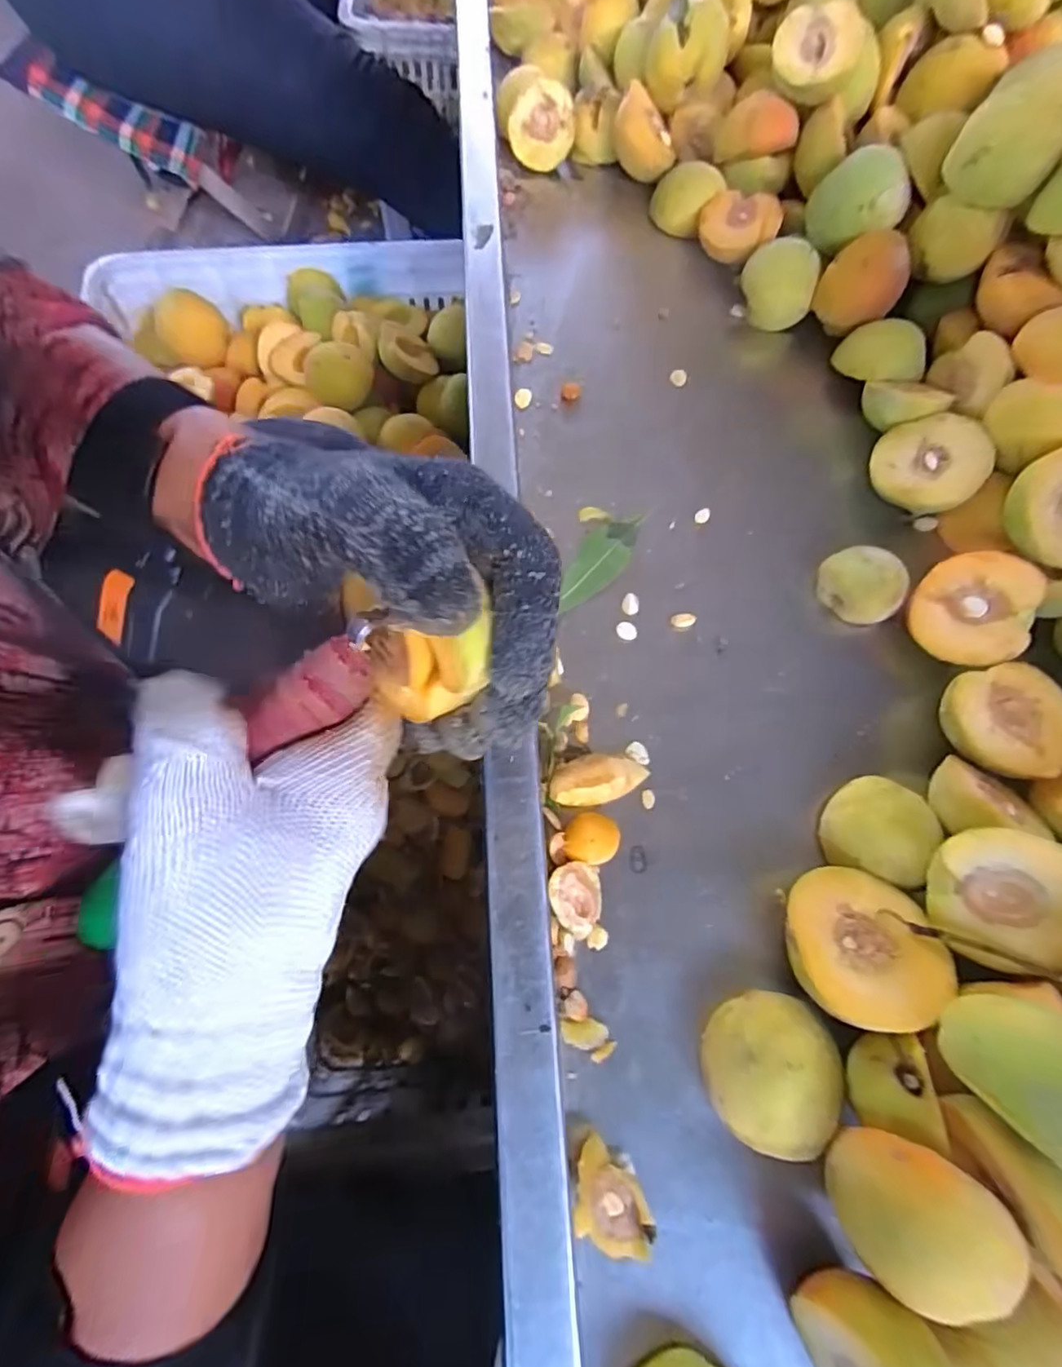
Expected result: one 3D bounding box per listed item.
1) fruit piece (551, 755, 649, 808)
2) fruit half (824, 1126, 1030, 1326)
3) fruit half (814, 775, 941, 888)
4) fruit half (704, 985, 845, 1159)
[{"bbox_3d":[0.036,0.052,0.318,0.053,0.021,0.027,-6,70,-5],"label":"fruit piece"},{"bbox_3d":[0.144,0.202,0.221,0.022,0.061,0.054,15,93,-36],"label":"fruit half"},{"bbox_3d":[0.182,0.075,0.308,0.046,0.030,0.054,20,70,5],"label":"fruit half"},{"bbox_3d":[0.110,0.175,0.266,0.052,0.037,0.061,26,71,7],"label":"fruit half"}]

